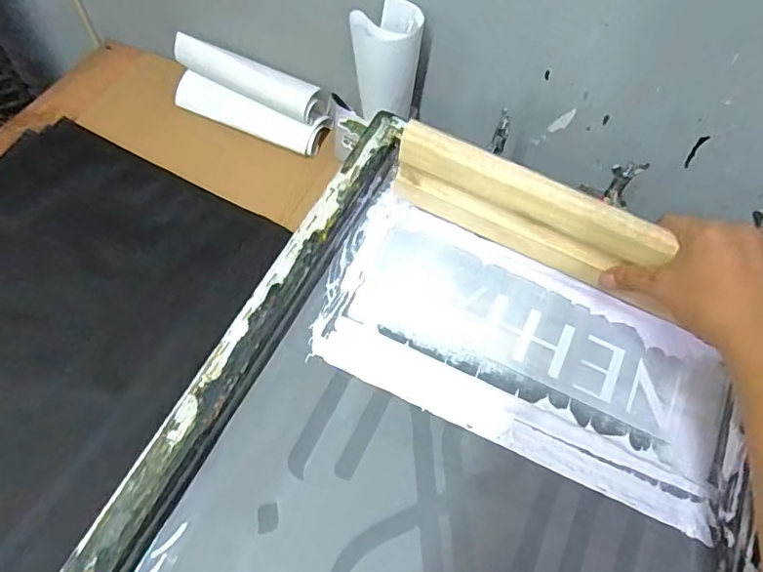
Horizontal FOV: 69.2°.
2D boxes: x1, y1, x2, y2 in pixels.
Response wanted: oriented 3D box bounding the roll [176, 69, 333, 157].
[{"bbox_3d":[-0.191,-0.249,0.814,0.237,0.044,0.056,20,61,8],"label":"roll"}]

